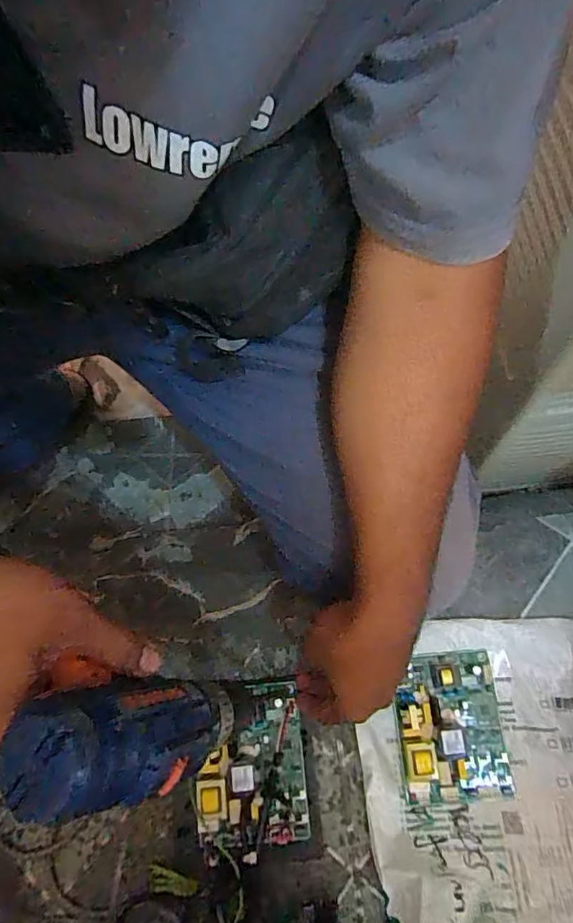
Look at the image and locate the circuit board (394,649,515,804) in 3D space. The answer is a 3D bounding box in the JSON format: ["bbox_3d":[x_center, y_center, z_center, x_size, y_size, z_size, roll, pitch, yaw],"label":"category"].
[{"bbox_3d":[0.154,0.247,0.479,0.097,0.028,0.126,-6,69,0],"label":"circuit board"}]

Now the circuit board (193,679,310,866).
[{"bbox_3d":[-0.034,0.278,0.470,0.095,0.036,0.128,-8,69,-1],"label":"circuit board"}]

